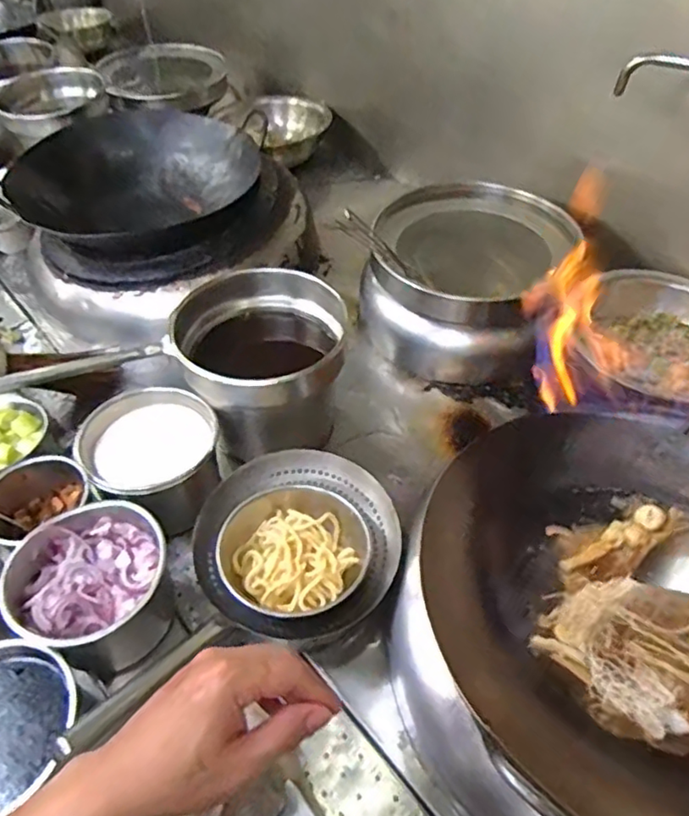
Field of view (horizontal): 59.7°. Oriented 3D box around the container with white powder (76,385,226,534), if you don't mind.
[{"bbox_3d":[-0.246,0.066,0.792,0.165,0.095,0.182,-27,53,-22],"label":"container with white powder"}]

